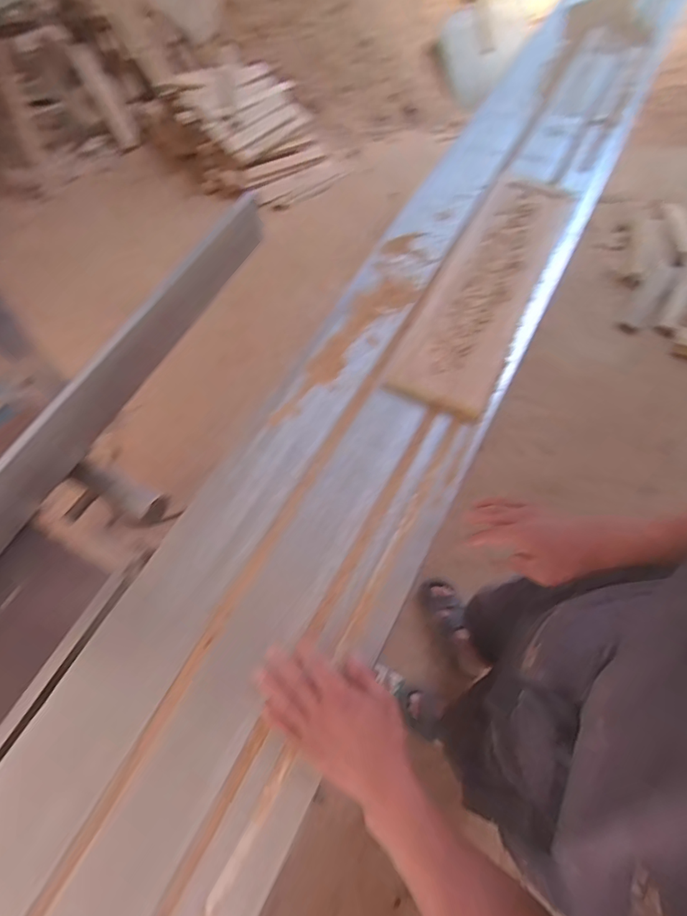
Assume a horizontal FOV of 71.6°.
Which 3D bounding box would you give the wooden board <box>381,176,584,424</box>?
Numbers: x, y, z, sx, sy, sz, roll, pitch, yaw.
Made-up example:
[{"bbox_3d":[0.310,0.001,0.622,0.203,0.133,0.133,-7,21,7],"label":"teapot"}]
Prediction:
[{"bbox_3d":[0.239,-0.288,0.779,0.147,0.022,0.495,26,71,7],"label":"wooden board"}]

